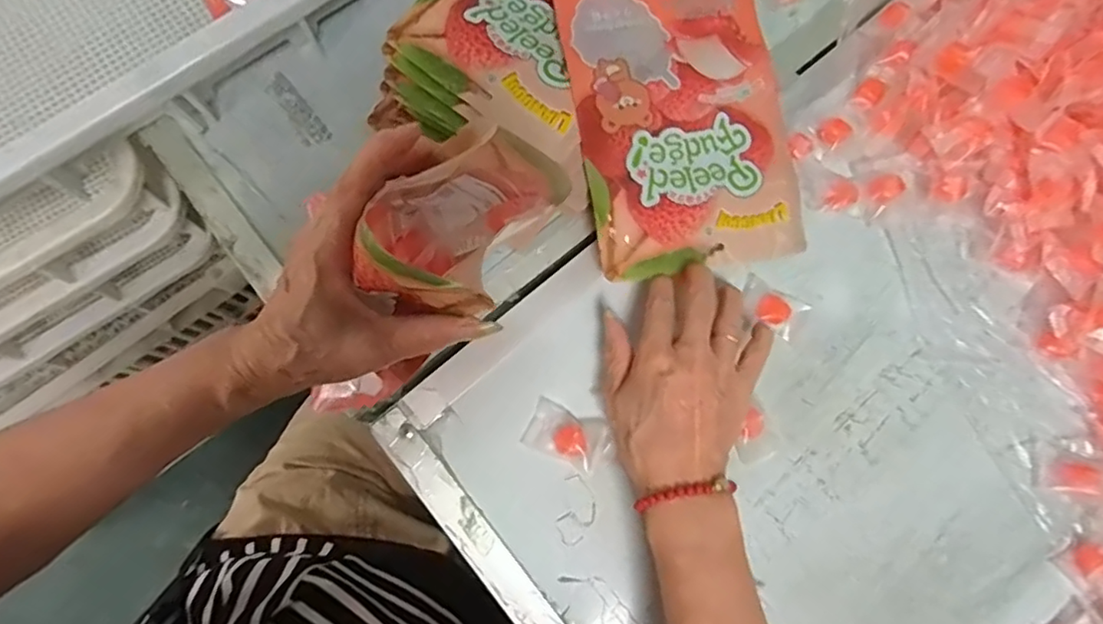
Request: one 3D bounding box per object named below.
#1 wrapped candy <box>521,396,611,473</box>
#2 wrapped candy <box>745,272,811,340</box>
[{"bbox_3d":[0.012,0.083,0.391,0.056,0.015,0.034,23,79,4],"label":"wrapped candy"},{"bbox_3d":[0.152,-0.003,0.410,0.044,0.014,0.030,36,80,7],"label":"wrapped candy"}]

